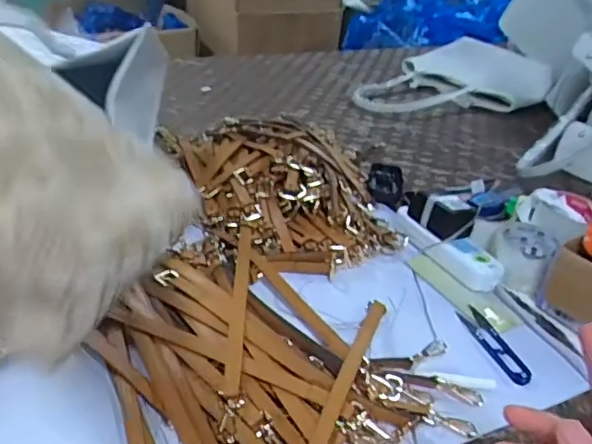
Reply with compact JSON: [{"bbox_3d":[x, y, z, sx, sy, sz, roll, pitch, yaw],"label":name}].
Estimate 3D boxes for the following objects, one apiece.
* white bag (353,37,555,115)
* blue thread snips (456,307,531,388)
[{"bbox_3d":[0.399,-0.344,1.426,0.364,0.097,0.539,22,34,23],"label":"white bag"},{"bbox_3d":[0.214,0.129,0.631,0.024,0.016,0.123,-4,32,-17],"label":"blue thread snips"}]

